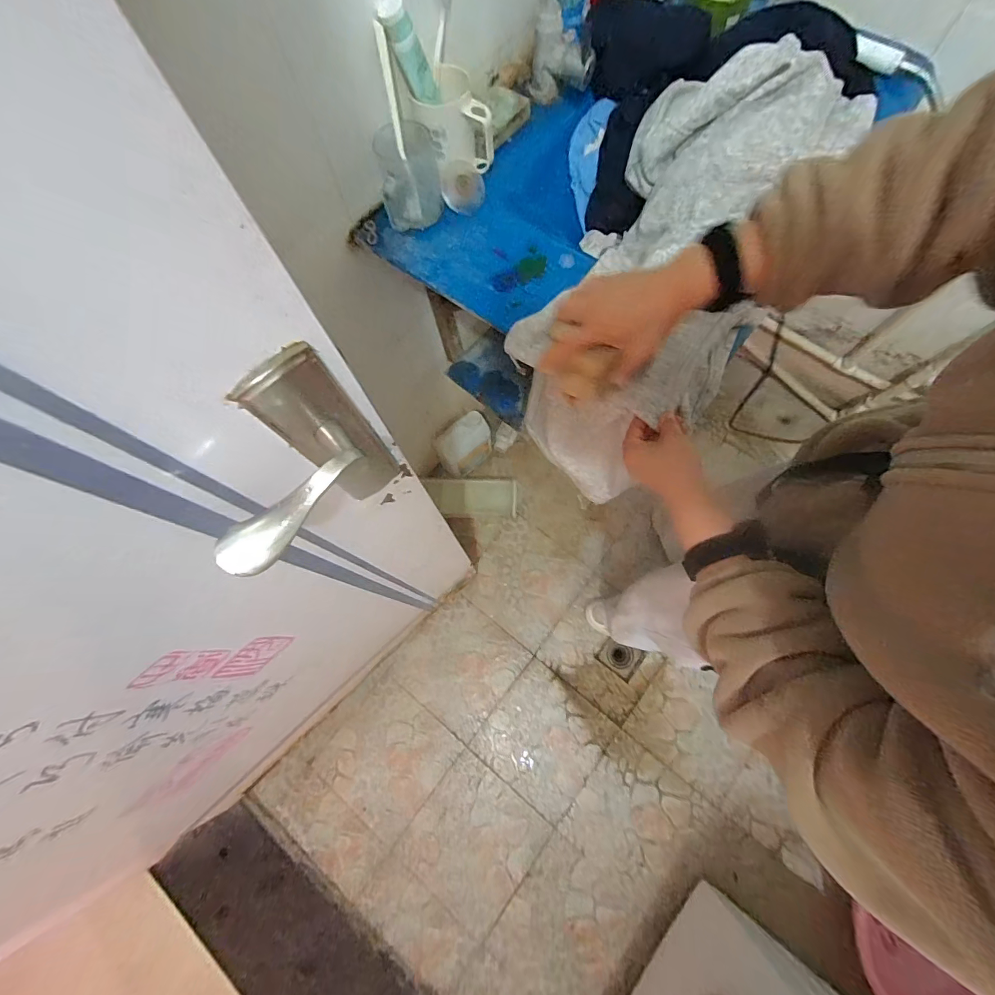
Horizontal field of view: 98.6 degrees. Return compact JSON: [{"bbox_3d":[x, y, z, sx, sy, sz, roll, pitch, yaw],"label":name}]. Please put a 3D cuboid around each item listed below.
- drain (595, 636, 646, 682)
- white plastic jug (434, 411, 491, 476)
[{"bbox_3d":[0.333,0.429,1.166,0.101,0.010,0.091,35,77,13],"label":"drain"},{"bbox_3d":[-0.099,-0.154,1.270,0.150,0.206,0.076,-33,73,-8],"label":"white plastic jug"}]

